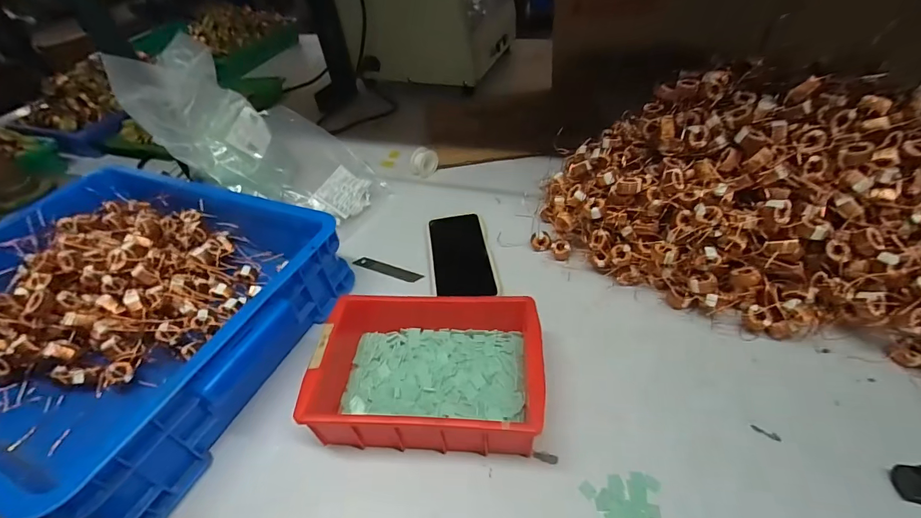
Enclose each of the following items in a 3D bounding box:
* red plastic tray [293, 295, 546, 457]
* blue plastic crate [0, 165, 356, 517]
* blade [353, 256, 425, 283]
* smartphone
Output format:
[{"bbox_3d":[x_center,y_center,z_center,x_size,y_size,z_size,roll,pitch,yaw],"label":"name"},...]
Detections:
[{"bbox_3d":[-0.029,0.103,0.372,0.201,0.061,0.127,0,45,7],"label":"red plastic tray"},{"bbox_3d":[-0.377,0.042,0.443,0.416,0.091,0.323,14,48,20],"label":"blue plastic crate"},{"bbox_3d":[-0.095,0.014,0.528,0.098,0.004,0.020,14,47,19],"label":"blade"},{"bbox_3d":[0.001,-0.005,0.522,0.078,0.013,0.146,-7,45,0],"label":"smartphone"}]

